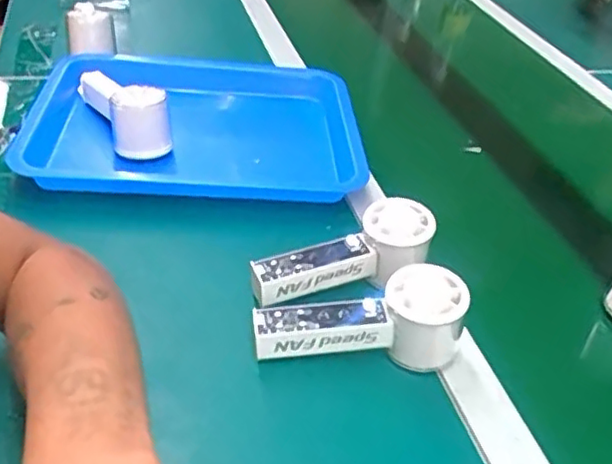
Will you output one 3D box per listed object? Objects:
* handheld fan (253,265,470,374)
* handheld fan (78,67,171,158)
[{"bbox_3d":[0.038,0.063,0.458,0.148,0.066,0.051,5,38,-5],"label":"handheld fan"},{"bbox_3d":[-0.194,-0.138,0.681,0.052,0.056,0.163,-16,44,-27],"label":"handheld fan"}]

